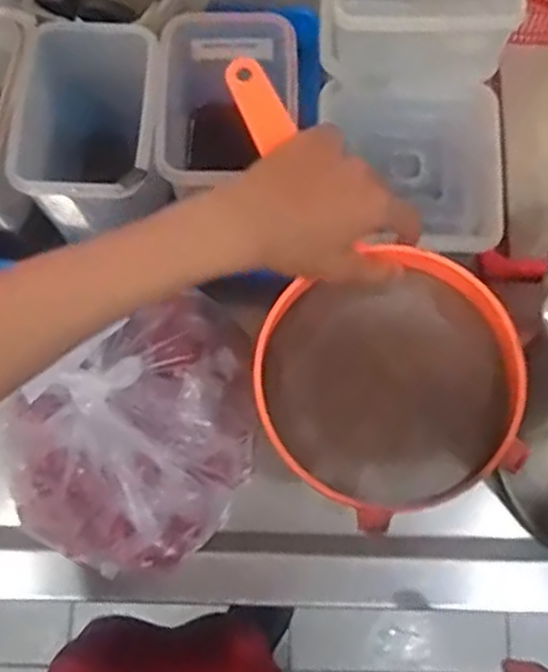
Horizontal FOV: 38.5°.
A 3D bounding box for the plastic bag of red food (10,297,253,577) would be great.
[{"bbox_3d":[-0.107,0.087,0.635,0.230,0.092,0.185,-32,77,-8],"label":"plastic bag of red food"}]

